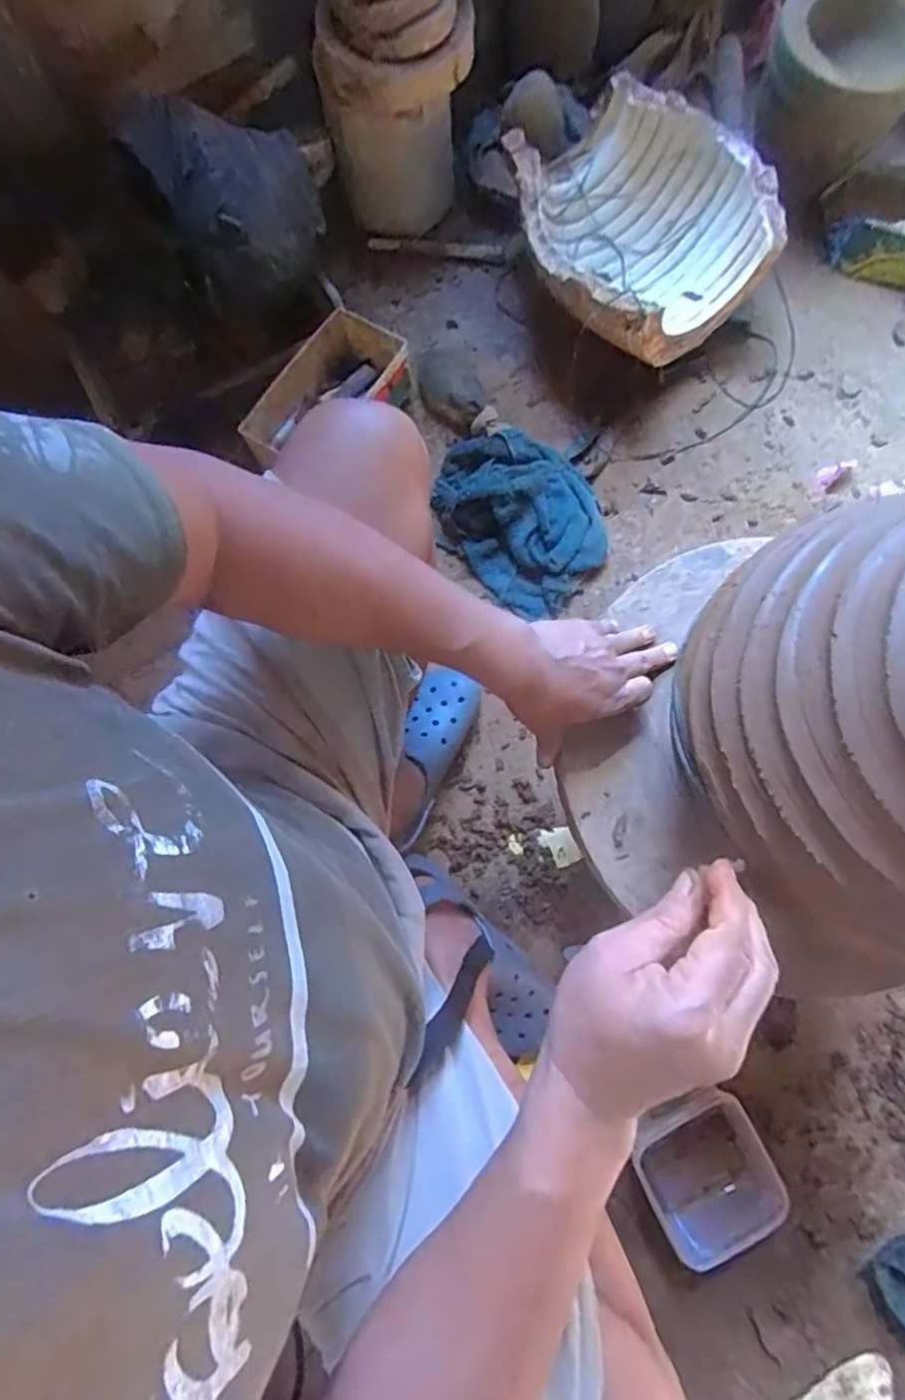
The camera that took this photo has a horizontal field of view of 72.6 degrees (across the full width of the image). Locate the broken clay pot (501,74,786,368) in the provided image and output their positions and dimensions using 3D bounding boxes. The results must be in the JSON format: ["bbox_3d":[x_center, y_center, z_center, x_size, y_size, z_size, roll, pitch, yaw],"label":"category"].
[{"bbox_3d":[0.251,-0.656,0.881,0.316,0.153,0.330,-30,79,-5],"label":"broken clay pot"}]

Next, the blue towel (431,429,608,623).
[{"bbox_3d":[0.093,-0.266,0.840,0.198,0.072,0.257,-43,80,-7],"label":"blue towel"}]

